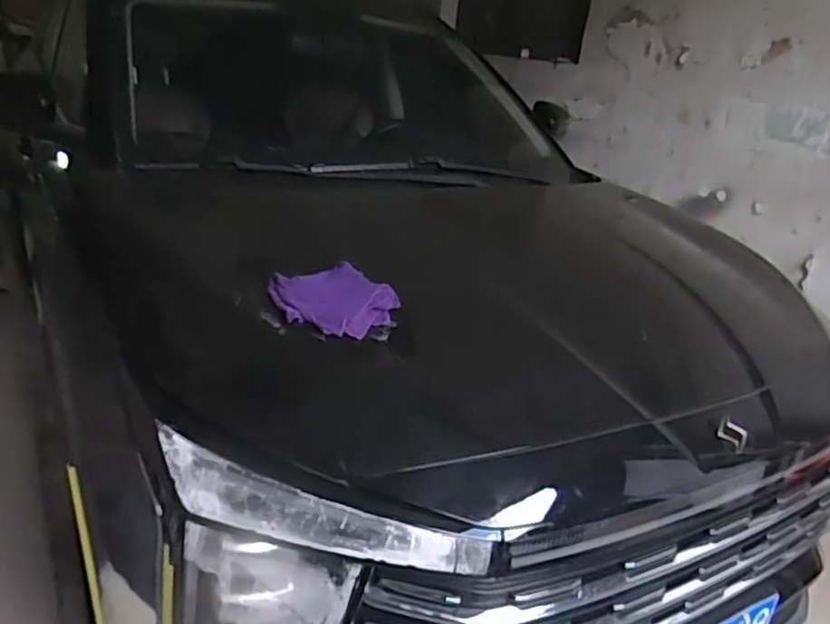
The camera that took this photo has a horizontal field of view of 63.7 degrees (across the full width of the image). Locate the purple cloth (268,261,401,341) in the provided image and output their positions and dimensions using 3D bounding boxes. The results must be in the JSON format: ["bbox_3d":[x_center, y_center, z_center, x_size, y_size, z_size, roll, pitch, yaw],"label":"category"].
[{"bbox_3d":[-0.129,-0.022,1.085,0.179,0.027,0.167,-17,45,-30],"label":"purple cloth"}]

